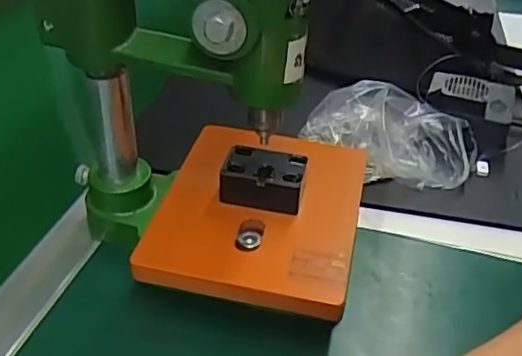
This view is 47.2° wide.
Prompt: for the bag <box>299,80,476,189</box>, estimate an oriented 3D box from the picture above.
[{"bbox_3d":[0.110,-0.039,0.511,0.148,0.061,0.074,10,38,10],"label":"bag"}]

